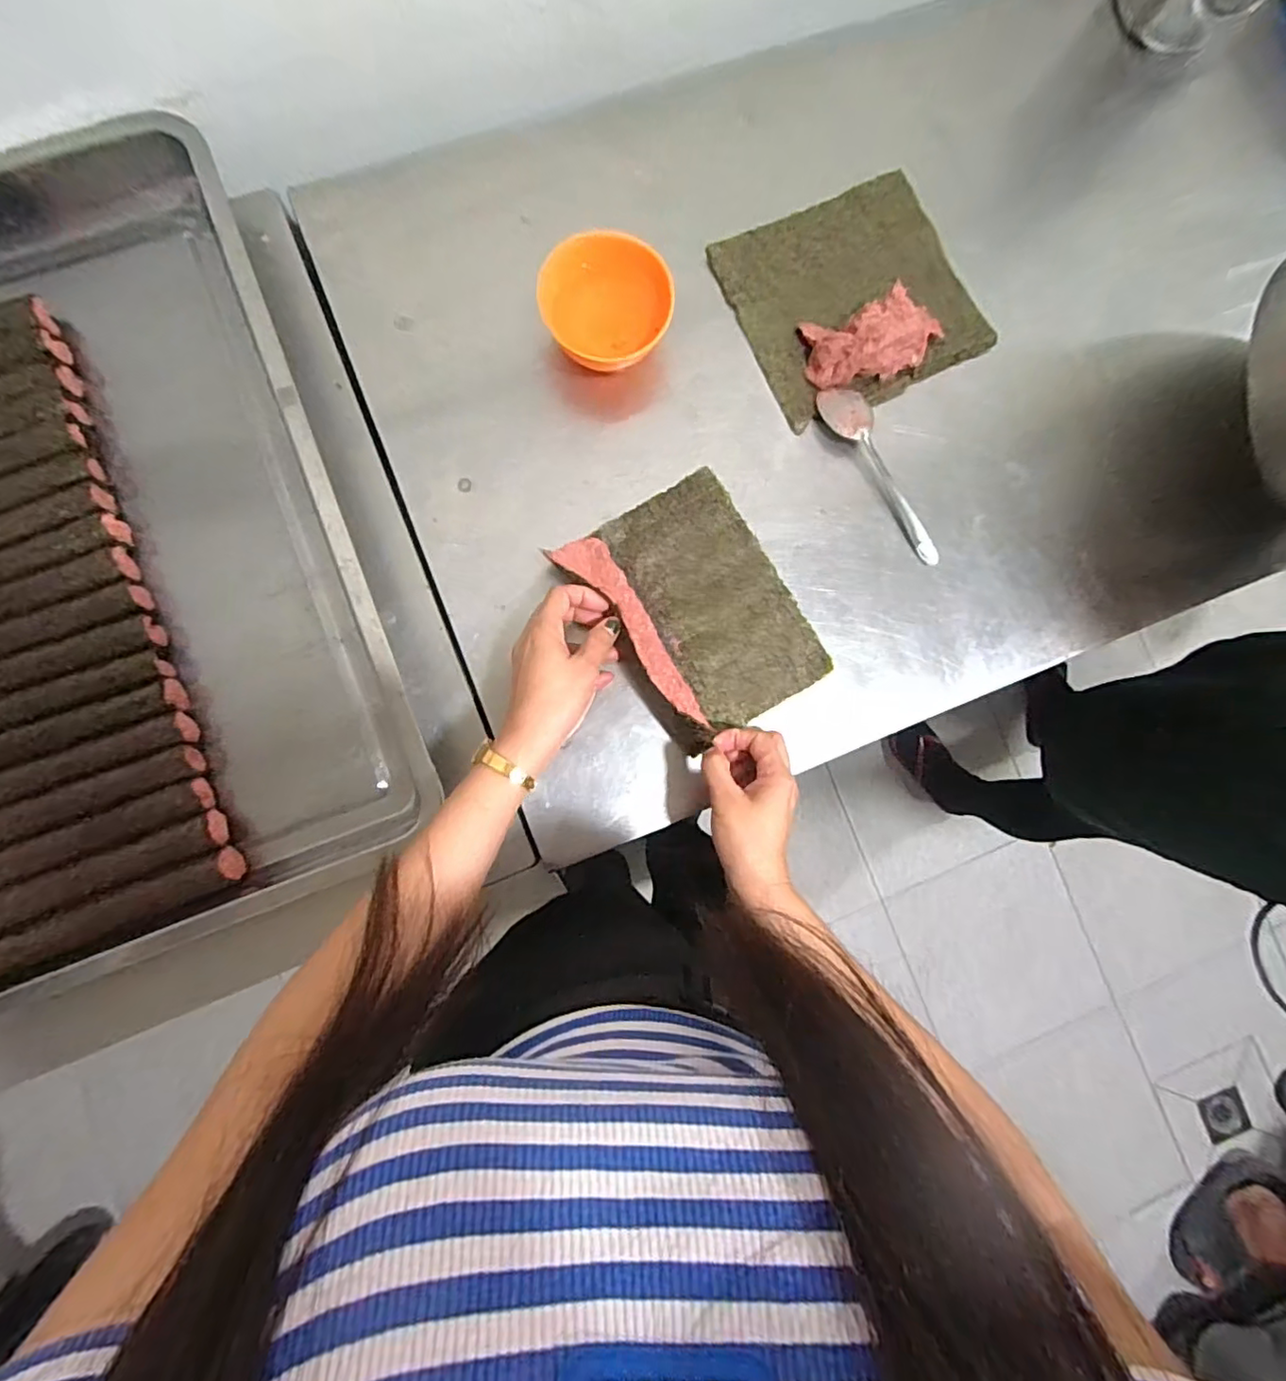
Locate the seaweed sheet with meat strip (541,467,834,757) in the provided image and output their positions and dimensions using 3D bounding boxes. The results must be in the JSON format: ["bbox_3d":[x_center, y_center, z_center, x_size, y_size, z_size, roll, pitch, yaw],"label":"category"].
[{"bbox_3d":[0.044,-0.065,0.483,0.153,0.039,0.196,-32,89,-7],"label":"seaweed sheet with meat strip"}]

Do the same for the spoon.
[{"bbox_3d":[0.205,-0.184,0.515,0.033,0.014,0.169,-34,89,-7],"label":"spoon"}]

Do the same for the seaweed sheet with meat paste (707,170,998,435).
[{"bbox_3d":[0.185,-0.345,0.522,0.200,0.041,0.179,-26,89,-7],"label":"seaweed sheet with meat paste"}]

